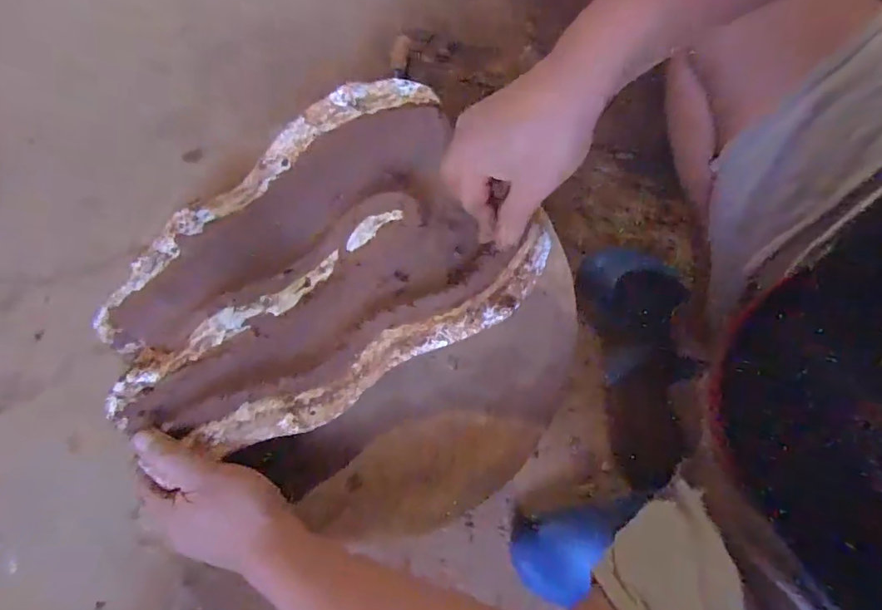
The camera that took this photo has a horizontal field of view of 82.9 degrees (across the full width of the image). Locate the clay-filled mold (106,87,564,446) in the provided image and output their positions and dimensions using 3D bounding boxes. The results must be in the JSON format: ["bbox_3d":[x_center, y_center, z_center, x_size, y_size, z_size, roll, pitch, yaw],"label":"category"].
[{"bbox_3d":[-0.102,-0.031,0.400,0.325,0.041,0.220,-33,76,-11],"label":"clay-filled mold"}]

